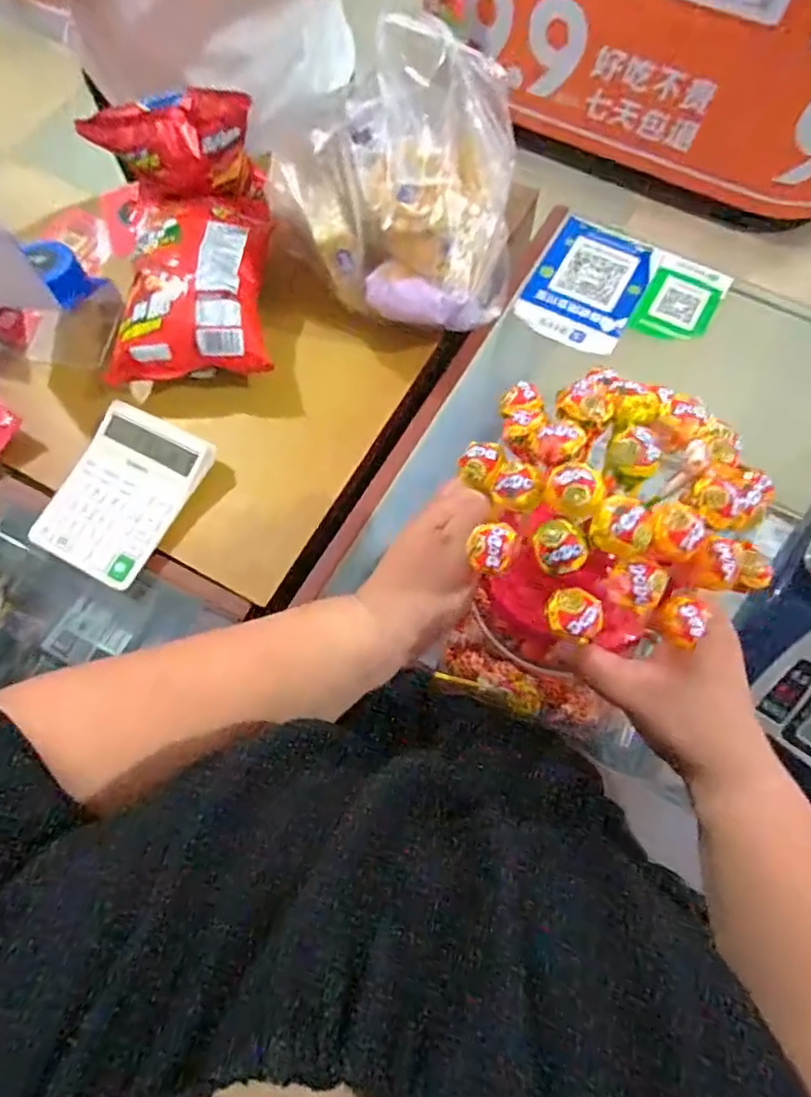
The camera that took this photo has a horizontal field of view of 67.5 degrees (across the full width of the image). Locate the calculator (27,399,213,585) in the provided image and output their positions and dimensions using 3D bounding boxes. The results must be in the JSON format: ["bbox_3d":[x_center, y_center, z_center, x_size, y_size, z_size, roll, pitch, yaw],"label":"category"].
[{"bbox_3d":[-0.274,-0.054,0.585,0.124,0.025,0.160,25,72,10],"label":"calculator"}]

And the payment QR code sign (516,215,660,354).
[{"bbox_3d":[0.210,-0.302,0.689,0.117,0.009,0.175,27,73,12],"label":"payment QR code sign"}]

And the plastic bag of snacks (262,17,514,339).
[{"bbox_3d":[0.015,-0.336,0.581,0.200,0.200,0.187,-42,74,-13],"label":"plastic bag of snacks"}]

